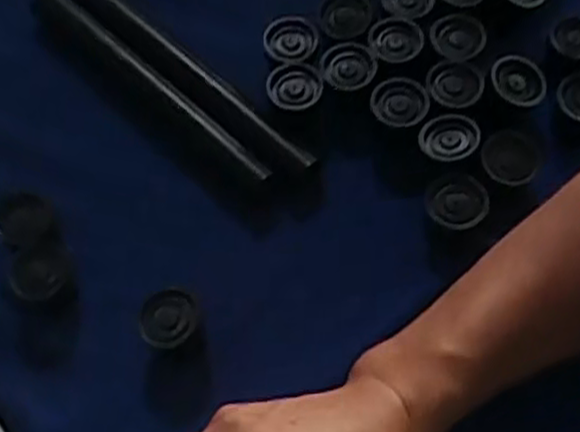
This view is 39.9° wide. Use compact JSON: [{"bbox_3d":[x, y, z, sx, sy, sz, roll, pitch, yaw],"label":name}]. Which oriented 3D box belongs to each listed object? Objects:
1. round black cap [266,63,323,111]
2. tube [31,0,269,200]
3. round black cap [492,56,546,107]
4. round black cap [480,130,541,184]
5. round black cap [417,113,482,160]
[{"bbox_3d":[0.003,-0.081,0.496,0.034,0.014,0.027,-12,63,-4],"label":"round black cap"},{"bbox_3d":[-0.092,-0.082,0.505,0.195,0.029,0.025,41,71,20],"label":"tube"},{"bbox_3d":[0.140,-0.083,0.487,0.033,0.011,0.032,-1,63,2],"label":"round black cap"},{"bbox_3d":[0.129,-0.034,0.466,0.037,0.009,0.033,-25,65,-10],"label":"round black cap"},{"bbox_3d":[0.094,-0.047,0.469,0.034,0.006,0.029,-2,63,1],"label":"round black cap"}]

